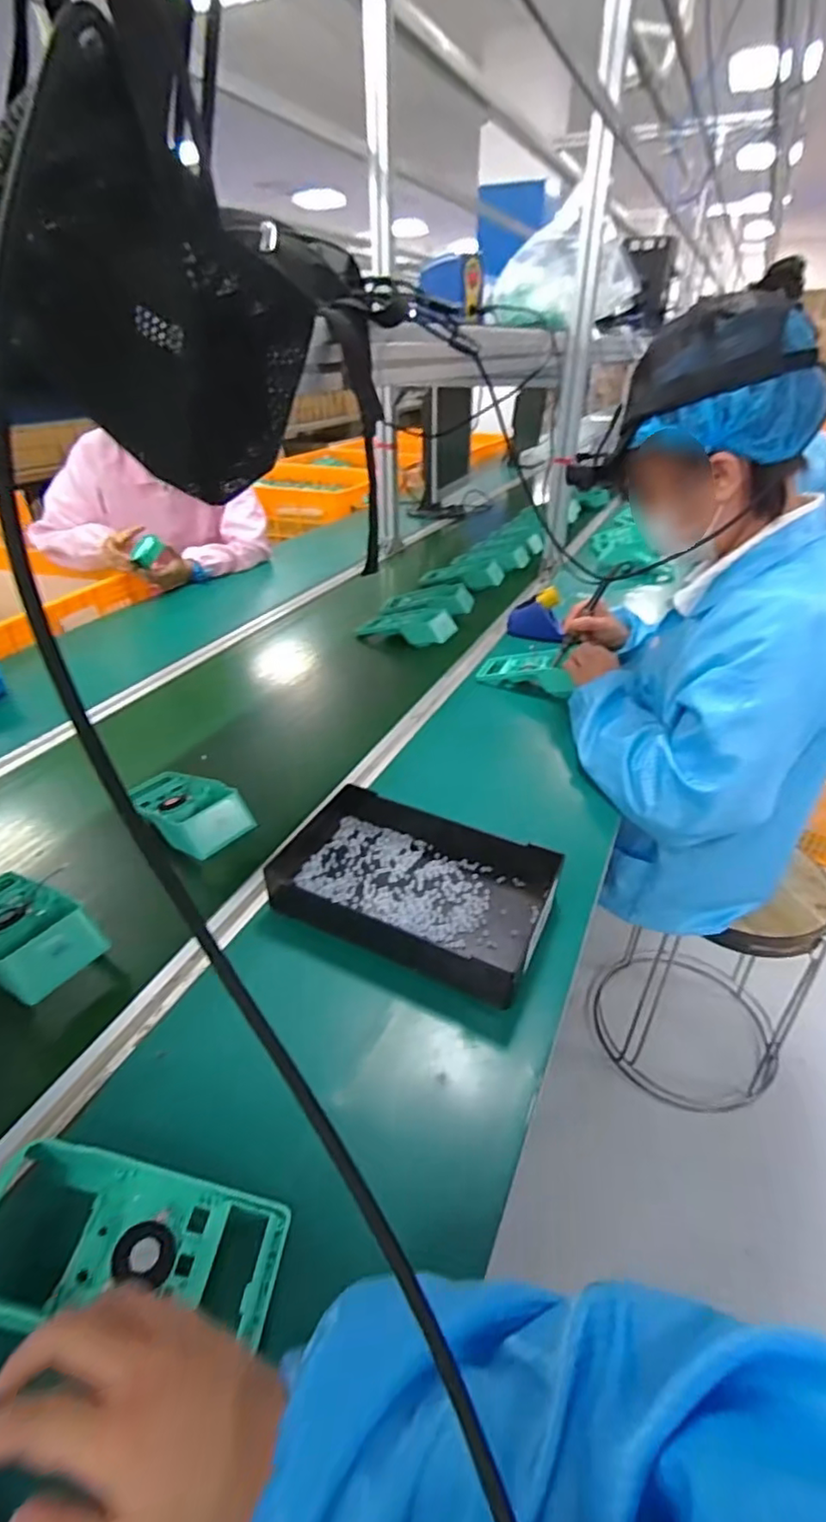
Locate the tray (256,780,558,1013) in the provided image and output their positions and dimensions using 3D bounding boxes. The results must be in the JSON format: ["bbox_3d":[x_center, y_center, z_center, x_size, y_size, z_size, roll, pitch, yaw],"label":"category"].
[{"bbox_3d":[0.000,0.120,0.626,0.271,0.048,0.177,16,39,22],"label":"tray"}]

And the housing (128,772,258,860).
[{"bbox_3d":[-0.266,0.048,0.713,0.176,0.042,0.087,26,44,33],"label":"housing"}]

